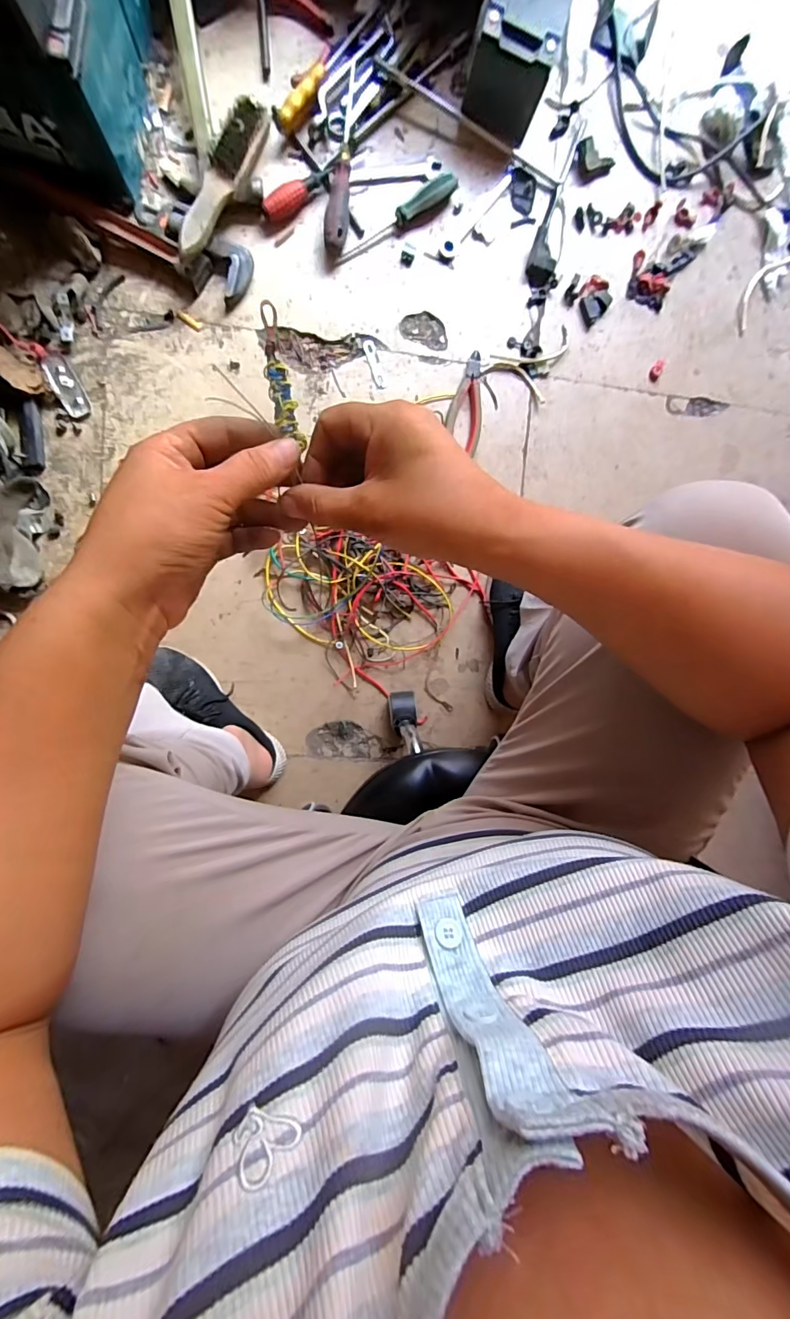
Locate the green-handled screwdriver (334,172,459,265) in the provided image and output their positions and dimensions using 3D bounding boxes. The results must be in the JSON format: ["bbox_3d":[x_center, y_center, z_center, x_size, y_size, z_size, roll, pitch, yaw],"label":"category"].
[{"bbox_3d":[0.007,-0.605,0.644,0.199,0.031,0.029,-38,98,-2],"label":"green-handled screwdriver"}]

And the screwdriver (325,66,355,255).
[{"bbox_3d":[-0.073,-0.661,0.626,0.031,0.029,0.215,3,95,-7],"label":"screwdriver"}]

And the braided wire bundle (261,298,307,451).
[{"bbox_3d":[-0.061,-0.146,0.247,0.013,0.007,0.066,-12,122,-5],"label":"braided wire bundle"}]

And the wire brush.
[{"bbox_3d":[-0.210,-0.604,0.585,0.032,0.042,0.240,21,80,-8],"label":"wire brush"}]

